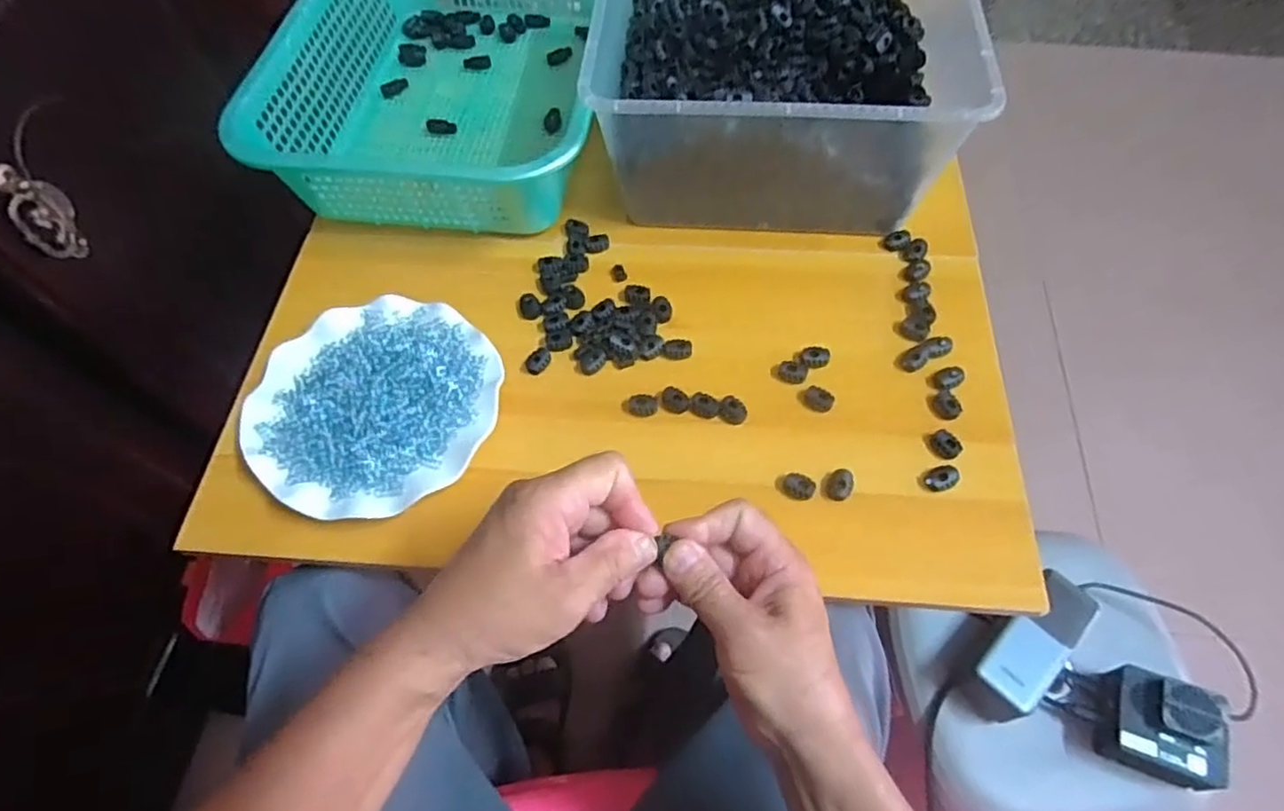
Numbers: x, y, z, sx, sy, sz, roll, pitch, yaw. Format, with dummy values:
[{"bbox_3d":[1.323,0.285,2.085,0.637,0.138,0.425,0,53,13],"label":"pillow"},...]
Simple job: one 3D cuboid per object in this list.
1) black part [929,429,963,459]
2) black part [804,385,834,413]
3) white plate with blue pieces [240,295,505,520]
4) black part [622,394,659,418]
[{"bbox_3d":[0.221,0.028,0.489,0.018,0.006,0.023,-29,64,-14],"label":"black part"},{"bbox_3d":[0.135,-0.005,0.510,0.022,0.007,0.018,26,65,15],"label":"black part"},{"bbox_3d":[-0.202,-0.006,0.503,0.176,0.015,0.177,-1,61,1],"label":"white plate with blue pieces"},{"bbox_3d":[-0.001,0.000,0.513,0.026,0.007,0.017,-9,61,-3],"label":"black part"}]

